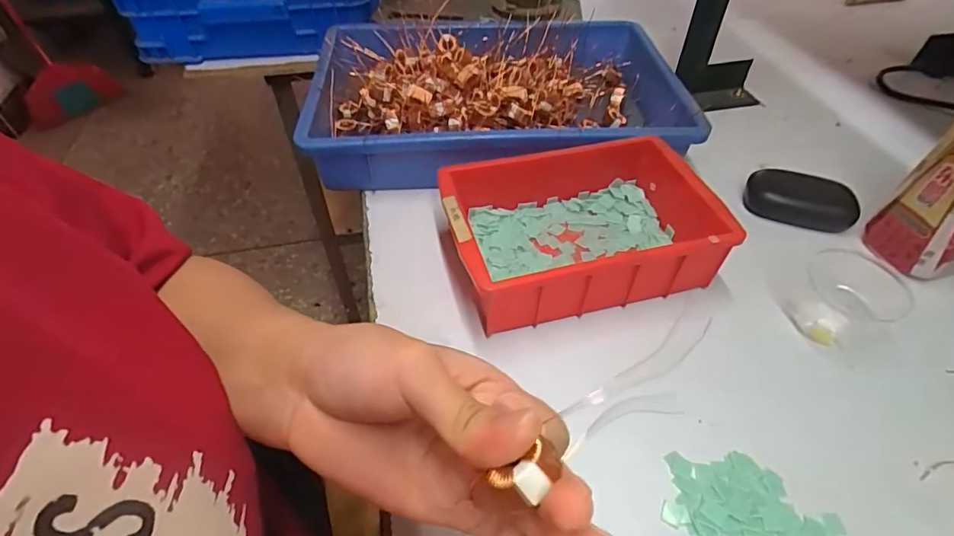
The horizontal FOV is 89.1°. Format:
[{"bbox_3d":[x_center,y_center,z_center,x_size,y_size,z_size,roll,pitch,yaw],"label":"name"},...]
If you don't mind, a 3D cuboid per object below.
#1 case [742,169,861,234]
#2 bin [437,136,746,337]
[{"bbox_3d":[0.296,-0.063,0.445,0.089,0.033,0.046,23,51,22],"label":"case"},{"bbox_3d":[0.077,-0.026,0.385,0.192,0.069,0.133,-14,47,-12],"label":"bin"}]

